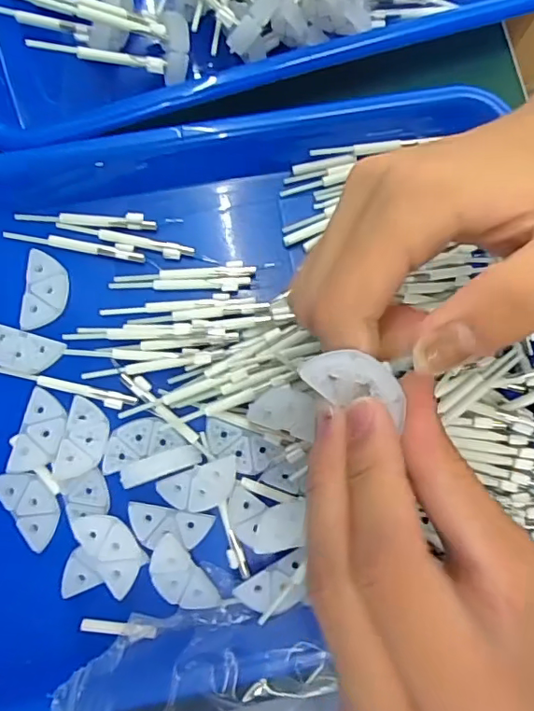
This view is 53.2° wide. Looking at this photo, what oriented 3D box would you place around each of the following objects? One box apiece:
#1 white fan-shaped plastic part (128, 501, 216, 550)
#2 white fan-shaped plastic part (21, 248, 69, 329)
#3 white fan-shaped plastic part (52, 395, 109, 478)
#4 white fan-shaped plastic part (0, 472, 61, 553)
[{"bbox_3d":[-0.046,0.080,0.248,0.038,0.008,0.018,9,81,-1],"label":"white fan-shaped plastic part"},{"bbox_3d":[-0.107,-0.032,0.260,0.020,0.006,0.038,3,81,-2],"label":"white fan-shaped plastic part"},{"bbox_3d":[-0.084,0.038,0.246,0.020,0.004,0.037,12,64,-12],"label":"white fan-shaped plastic part"},{"bbox_3d":[-0.108,0.068,0.244,0.019,0.007,0.038,-33,84,-7],"label":"white fan-shaped plastic part"}]

